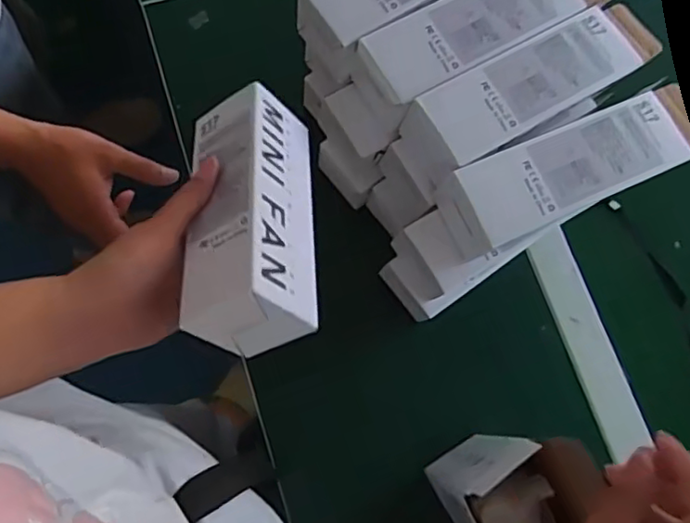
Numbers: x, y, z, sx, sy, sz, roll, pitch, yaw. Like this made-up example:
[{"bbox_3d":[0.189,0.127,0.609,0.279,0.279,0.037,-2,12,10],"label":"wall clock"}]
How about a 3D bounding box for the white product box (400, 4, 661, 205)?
[{"bbox_3d":[0.135,-0.126,0.491,0.185,0.063,0.070,-31,77,-8],"label":"white product box"}]

